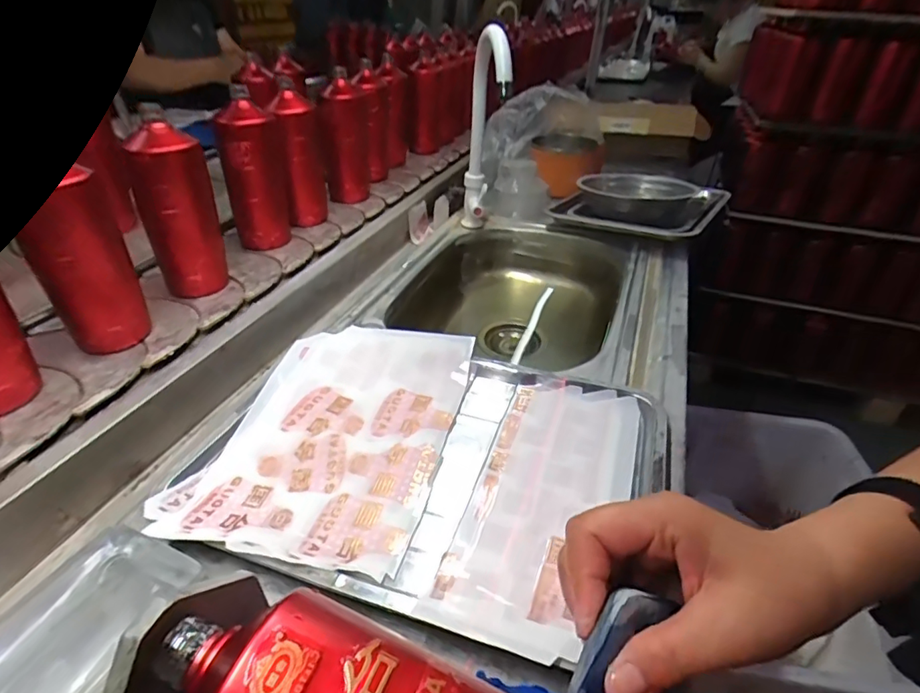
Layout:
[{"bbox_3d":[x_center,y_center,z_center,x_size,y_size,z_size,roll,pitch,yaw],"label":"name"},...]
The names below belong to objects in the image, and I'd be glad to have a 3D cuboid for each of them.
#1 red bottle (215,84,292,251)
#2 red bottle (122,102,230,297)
[{"bbox_3d":[-0.290,-0.239,0.738,0.085,0.191,0.069,-4,36,-16],"label":"red bottle"},{"bbox_3d":[-0.331,-0.161,0.622,0.067,0.187,0.063,13,35,8],"label":"red bottle"}]

